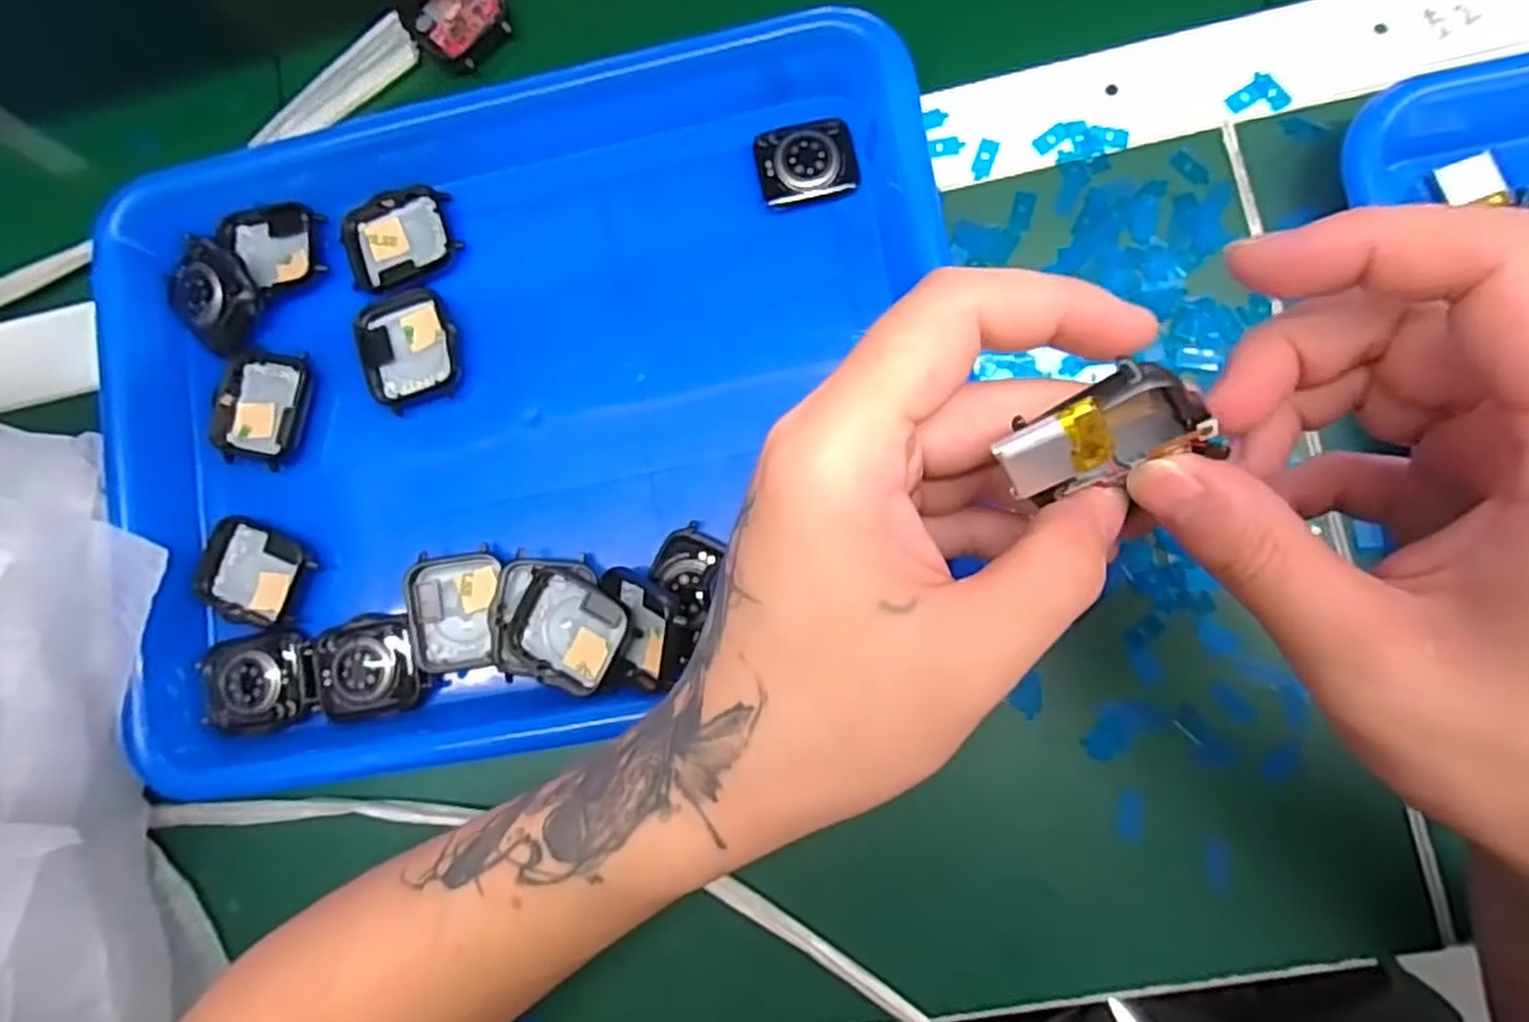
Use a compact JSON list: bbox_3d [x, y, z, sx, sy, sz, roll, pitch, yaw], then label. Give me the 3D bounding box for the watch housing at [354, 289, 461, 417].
[{"bbox_3d":[-0.143,-0.066,0.313,0.037,0.009,0.046,-18,82,5],"label":"watch housing"}]

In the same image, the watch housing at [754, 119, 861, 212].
[{"bbox_3d":[0.017,-0.136,0.307,0.038,0.013,0.029,-10,83,6],"label":"watch housing"}]

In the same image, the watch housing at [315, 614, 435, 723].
[{"bbox_3d":[-0.153,0.061,0.302,0.045,0.009,0.039,-15,83,6],"label":"watch housing"}]

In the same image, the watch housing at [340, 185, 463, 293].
[{"bbox_3d":[-0.150,-0.112,0.319,0.045,0.006,0.036,-10,83,6],"label":"watch housing"}]

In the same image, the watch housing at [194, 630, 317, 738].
[{"bbox_3d":[-0.200,0.068,0.307,0.048,0.007,0.038,-6,84,7],"label":"watch housing"}]

